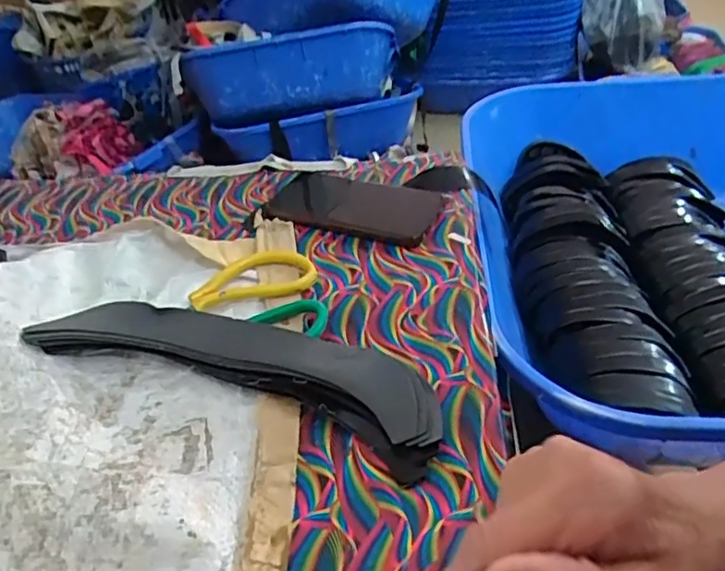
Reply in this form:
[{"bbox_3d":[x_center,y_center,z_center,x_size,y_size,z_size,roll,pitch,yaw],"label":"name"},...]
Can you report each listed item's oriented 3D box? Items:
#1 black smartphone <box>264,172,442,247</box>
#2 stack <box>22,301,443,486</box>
[{"bbox_3d":[-0.009,-0.080,0.580,0.161,0.012,0.096,10,43,20],"label":"black smartphone"},{"bbox_3d":[-0.086,0.050,0.421,0.294,0.031,0.086,11,43,21],"label":"stack"}]

